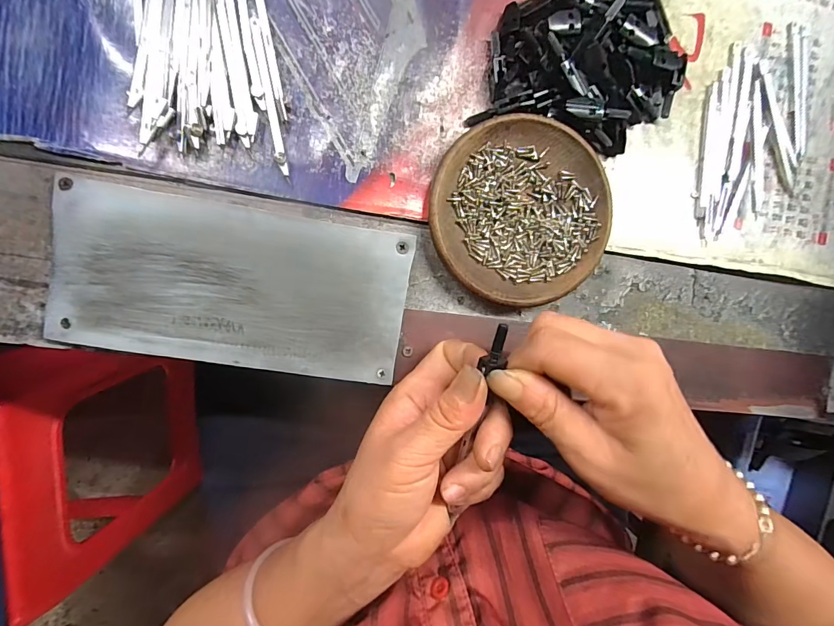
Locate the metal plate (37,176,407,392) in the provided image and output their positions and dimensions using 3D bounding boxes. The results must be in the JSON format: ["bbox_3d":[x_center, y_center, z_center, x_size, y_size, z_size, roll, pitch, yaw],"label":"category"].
[{"bbox_3d":[-0.106,-0.016,0.248,0.196,0.009,0.093,9,92,-8],"label":"metal plate"}]

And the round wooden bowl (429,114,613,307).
[{"bbox_3d":[0.066,-0.063,0.265,0.112,0.017,0.114,0,94,-8],"label":"round wooden bowl"}]

